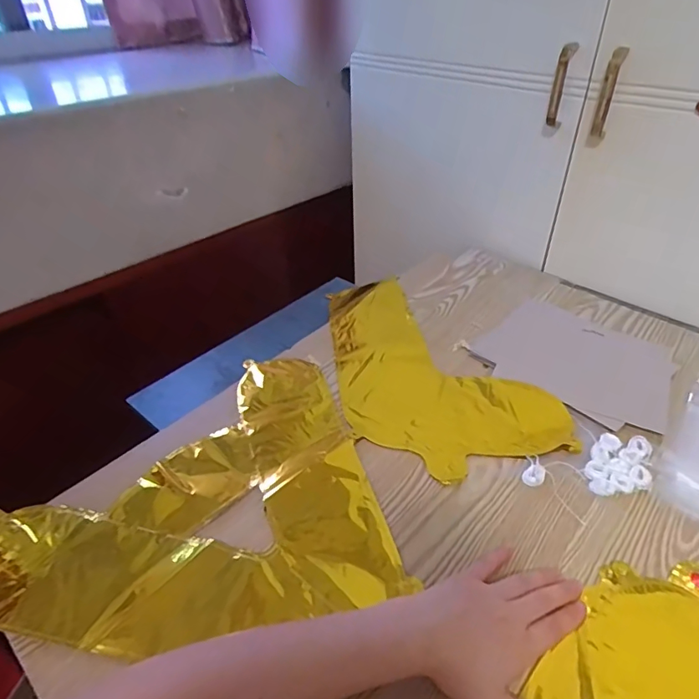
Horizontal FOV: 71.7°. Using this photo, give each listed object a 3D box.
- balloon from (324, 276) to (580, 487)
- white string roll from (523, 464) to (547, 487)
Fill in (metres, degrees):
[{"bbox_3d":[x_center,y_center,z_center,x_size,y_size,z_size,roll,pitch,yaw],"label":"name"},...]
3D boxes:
[{"bbox_3d":[0.087,0.002,0.635,0.224,0.006,0.386,-11,40,-11],"label":"balloon"},{"bbox_3d":[0.185,0.125,0.483,0.019,0.010,0.025,22,44,26],"label":"white string roll"}]

